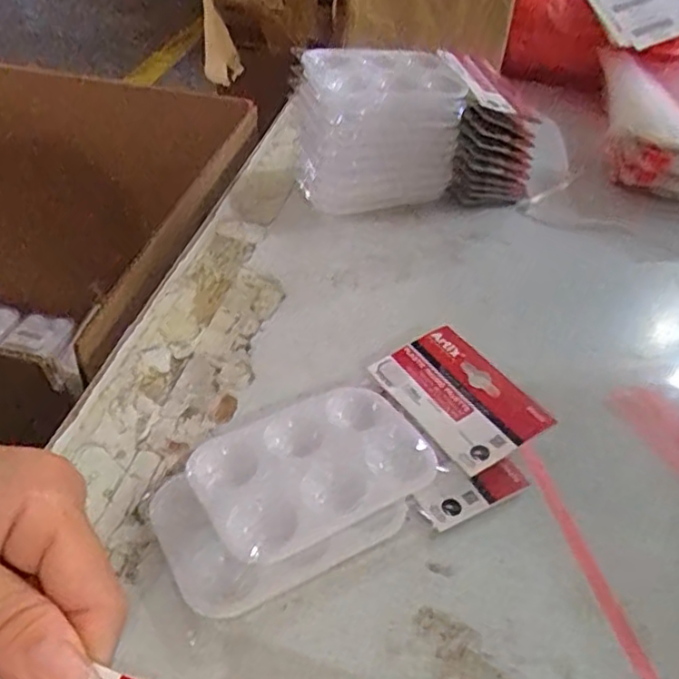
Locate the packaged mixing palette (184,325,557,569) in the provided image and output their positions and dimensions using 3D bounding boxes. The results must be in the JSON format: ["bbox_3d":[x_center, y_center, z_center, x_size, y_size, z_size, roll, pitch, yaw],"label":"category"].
[{"bbox_3d":[0.012,0.054,0.372,0.188,0.013,0.095,-19,46,-20],"label":"packaged mixing palette"}]

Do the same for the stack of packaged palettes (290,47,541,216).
[{"bbox_3d":[0.062,-0.176,0.571,0.195,0.127,0.100,-10,44,-12],"label":"stack of packaged palettes"}]

